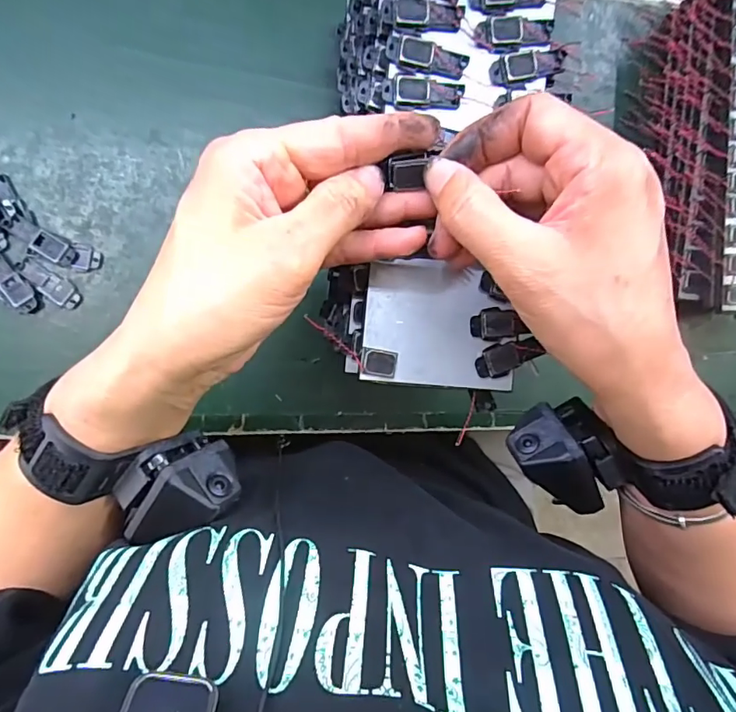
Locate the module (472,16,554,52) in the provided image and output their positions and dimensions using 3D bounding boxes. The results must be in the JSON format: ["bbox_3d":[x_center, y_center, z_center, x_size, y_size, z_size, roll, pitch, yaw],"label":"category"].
[{"bbox_3d":[0.073,-0.159,0.250,0.041,0.006,0.014,-8,95,-8],"label":"module"}]

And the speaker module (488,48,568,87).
[{"bbox_3d":[0.081,-0.144,0.253,0.041,0.006,0.014,-19,97,-7],"label":"speaker module"}]

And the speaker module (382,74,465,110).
[{"bbox_3d":[0.027,-0.127,0.246,0.039,0.004,0.015,1,94,-9],"label":"speaker module"}]

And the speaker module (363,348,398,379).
[{"bbox_3d":[0.006,0.004,0.252,0.017,0.004,0.013,10,92,-9],"label":"speaker module"}]

